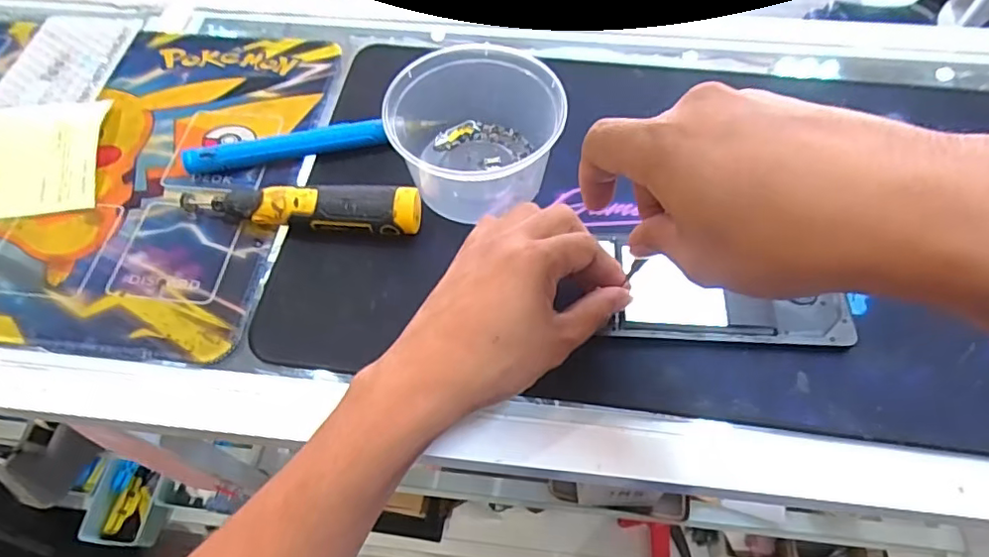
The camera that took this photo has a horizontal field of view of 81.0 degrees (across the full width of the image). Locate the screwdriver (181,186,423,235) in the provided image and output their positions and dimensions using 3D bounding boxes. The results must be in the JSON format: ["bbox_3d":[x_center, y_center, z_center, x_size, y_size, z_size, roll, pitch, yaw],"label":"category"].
[{"bbox_3d":[-0.132,-0.047,0.395,0.162,0.028,0.026,4,63,4],"label":"screwdriver"}]

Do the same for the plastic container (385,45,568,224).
[{"bbox_3d":[-0.015,-0.109,0.407,0.119,0.062,0.113,-3,63,1],"label":"plastic container"}]

